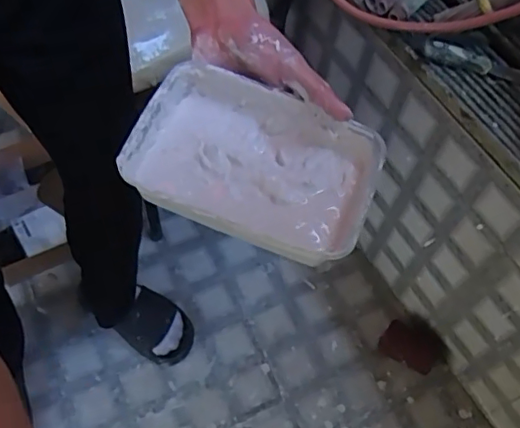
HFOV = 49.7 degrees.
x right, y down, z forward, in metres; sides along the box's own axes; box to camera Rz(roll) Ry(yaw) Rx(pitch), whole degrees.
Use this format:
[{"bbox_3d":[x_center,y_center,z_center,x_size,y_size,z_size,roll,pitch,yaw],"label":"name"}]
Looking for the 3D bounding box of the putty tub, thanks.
[{"bbox_3d":[-0.002,-0.036,0.401,0.165,0.041,0.112,17,59,6],"label":"putty tub"}]

